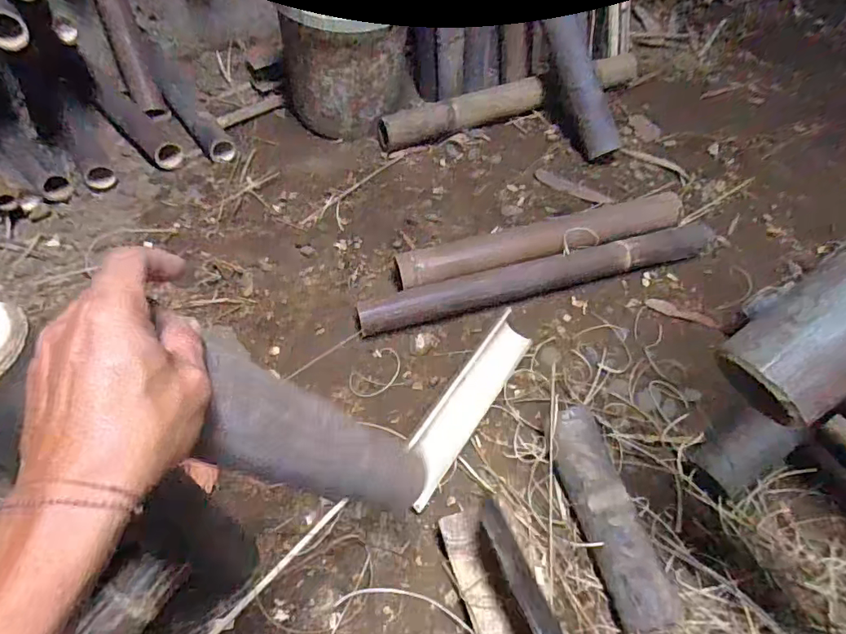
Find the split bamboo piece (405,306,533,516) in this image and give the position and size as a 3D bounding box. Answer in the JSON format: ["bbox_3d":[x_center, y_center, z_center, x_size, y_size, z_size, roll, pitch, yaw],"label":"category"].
[{"bbox_3d":[0.069,0.129,0.768,0.061,0.063,0.324,29,58,19],"label":"split bamboo piece"}]

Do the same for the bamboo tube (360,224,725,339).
[{"bbox_3d":[0.233,-0.085,0.944,0.726,0.058,0.077,-13,55,-11],"label":"bamboo tube"}]

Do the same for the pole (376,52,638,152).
[{"bbox_3d":[0.210,-0.539,1.263,0.674,0.078,0.076,-20,56,-16],"label":"pole"}]

